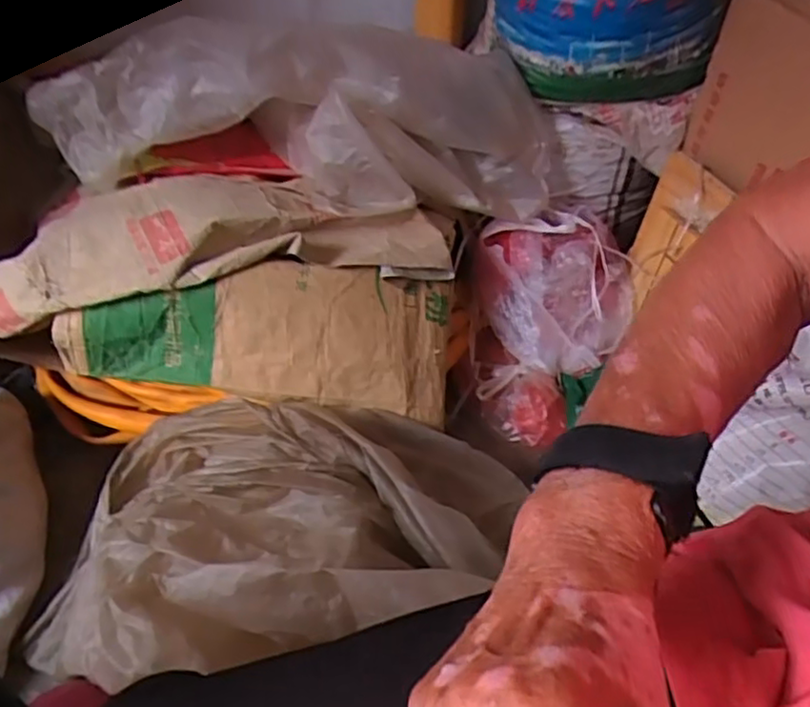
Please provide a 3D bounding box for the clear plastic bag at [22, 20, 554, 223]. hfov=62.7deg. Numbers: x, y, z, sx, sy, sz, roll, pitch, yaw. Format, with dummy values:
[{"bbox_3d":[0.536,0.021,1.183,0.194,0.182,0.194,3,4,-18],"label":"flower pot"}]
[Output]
[{"bbox_3d":[-0.126,-0.320,0.913,0.687,0.220,0.193,1,43,0],"label":"clear plastic bag"}]

